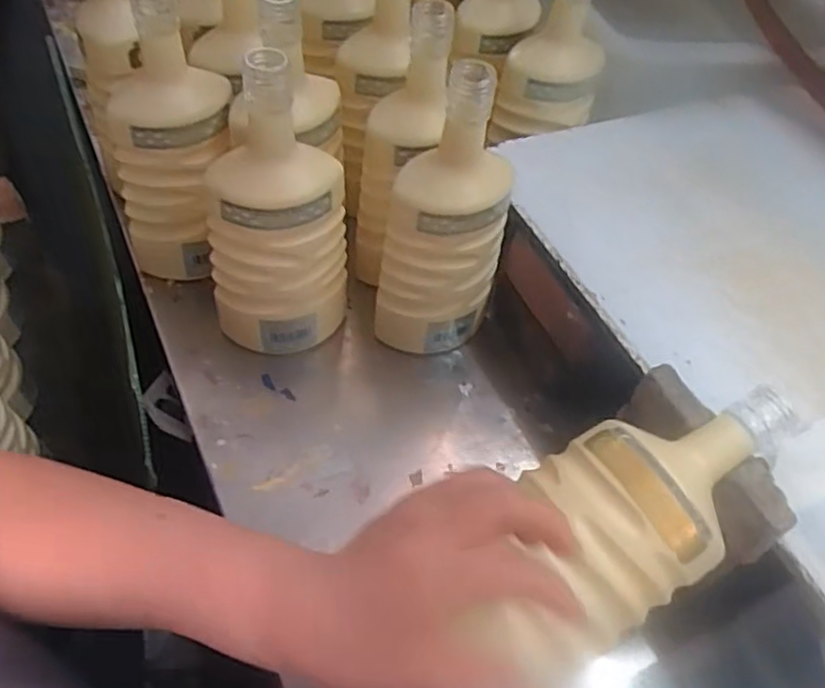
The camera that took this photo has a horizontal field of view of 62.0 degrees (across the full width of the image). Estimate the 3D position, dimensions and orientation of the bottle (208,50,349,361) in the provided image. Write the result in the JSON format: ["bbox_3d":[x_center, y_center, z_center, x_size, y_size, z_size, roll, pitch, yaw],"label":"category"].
[{"bbox_3d":[-0.101,-0.086,0.511,0.079,0.237,0.090,24,58,13],"label":"bottle"}]

